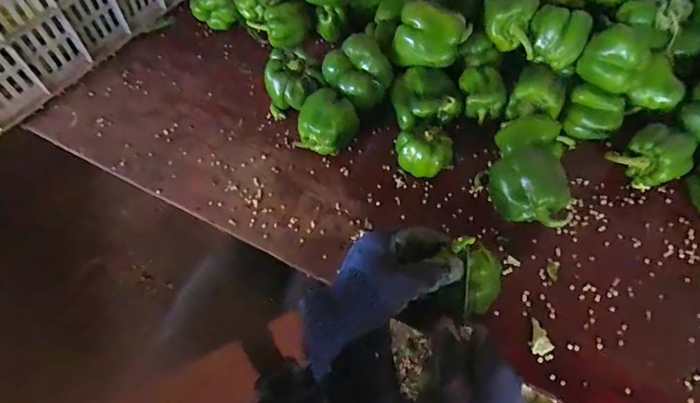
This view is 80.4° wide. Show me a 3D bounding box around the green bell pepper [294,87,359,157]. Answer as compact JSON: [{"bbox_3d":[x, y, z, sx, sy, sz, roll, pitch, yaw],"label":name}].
[{"bbox_3d":[-0.031,-0.096,0.522,0.073,0.073,0.059,15,62,13],"label":"green bell pepper"}]

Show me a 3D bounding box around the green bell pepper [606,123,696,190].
[{"bbox_3d":[0.345,-0.048,0.478,0.078,0.059,0.063,-24,61,-9],"label":"green bell pepper"}]

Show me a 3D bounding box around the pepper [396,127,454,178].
[{"bbox_3d":[0.092,-0.058,0.508,0.065,0.051,0.055,-7,60,0],"label":"pepper"}]

